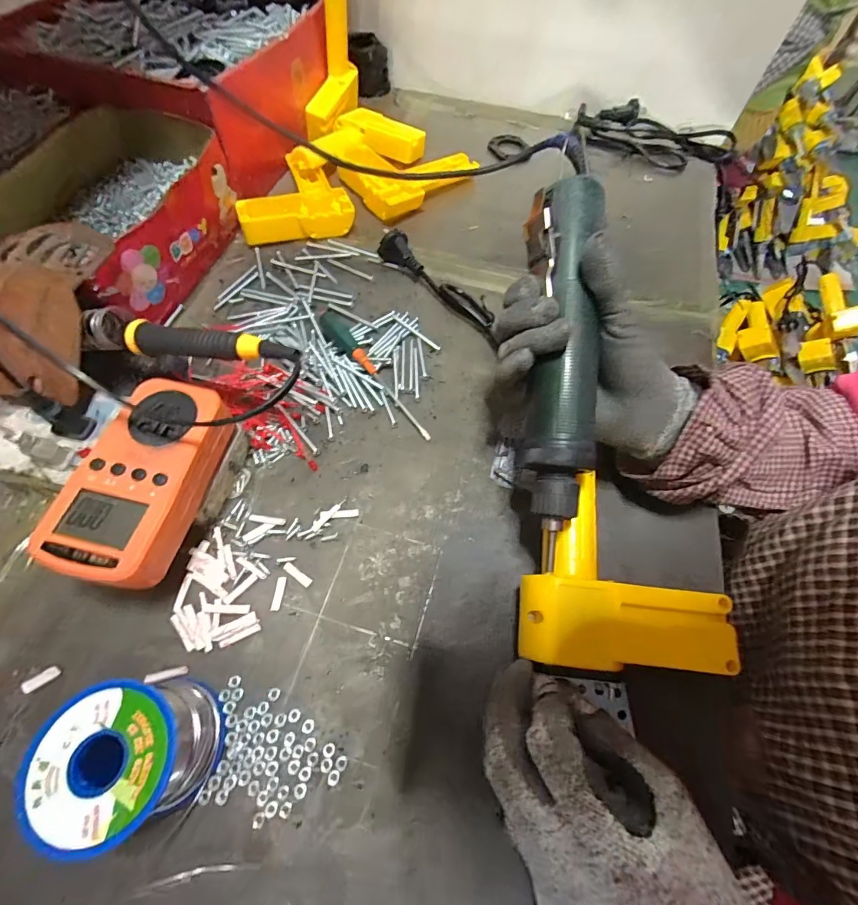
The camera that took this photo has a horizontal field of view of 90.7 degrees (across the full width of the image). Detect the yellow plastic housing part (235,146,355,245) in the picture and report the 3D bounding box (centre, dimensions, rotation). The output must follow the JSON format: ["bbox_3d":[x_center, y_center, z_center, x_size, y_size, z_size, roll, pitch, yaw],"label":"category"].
[{"bbox_3d":[-0.151,-0.288,0.469,0.114,0.029,0.123,-12,64,-9],"label":"yellow plastic housing part"}]

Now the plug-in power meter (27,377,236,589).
[{"bbox_3d":[-0.177,0.016,0.269,0.068,0.031,0.126,16,63,6],"label":"plug-in power meter"}]

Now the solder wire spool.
[{"bbox_3d":[-0.152,0.155,0.220,0.066,0.061,0.062,1,63,-2],"label":"solder wire spool"}]

